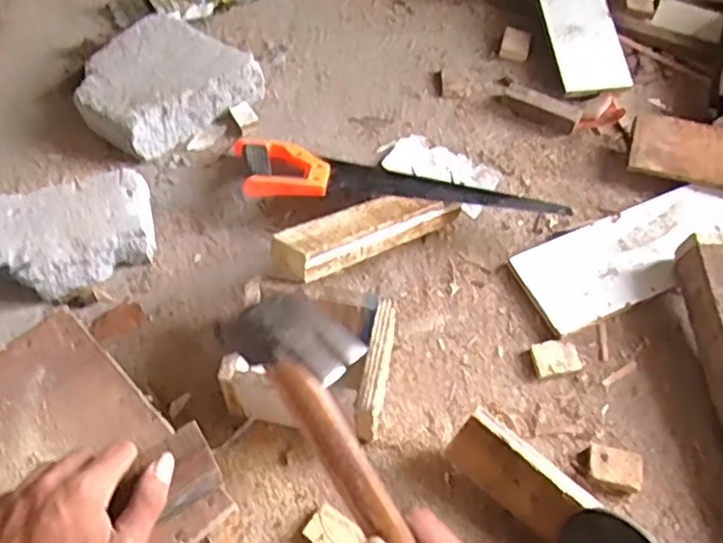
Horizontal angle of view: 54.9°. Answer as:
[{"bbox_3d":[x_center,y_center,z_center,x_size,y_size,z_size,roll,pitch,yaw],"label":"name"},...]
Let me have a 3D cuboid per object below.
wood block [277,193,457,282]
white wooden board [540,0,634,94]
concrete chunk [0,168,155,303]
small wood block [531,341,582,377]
[{"bbox_3d":[0.010,-0.050,0.806,0.254,0.041,0.071,-20,60,-36],"label":"wood block"},{"bbox_3d":[0.335,-0.391,1.075,0.099,0.013,0.258,-7,71,-1],"label":"white wooden board"},{"bbox_3d":[-0.349,-0.041,0.827,0.212,0.070,0.125,-22,62,-16],"label":"concrete chunk"},{"bbox_3d":[0.228,0.100,0.814,0.050,0.011,0.041,-6,59,-8],"label":"small wood block"}]

